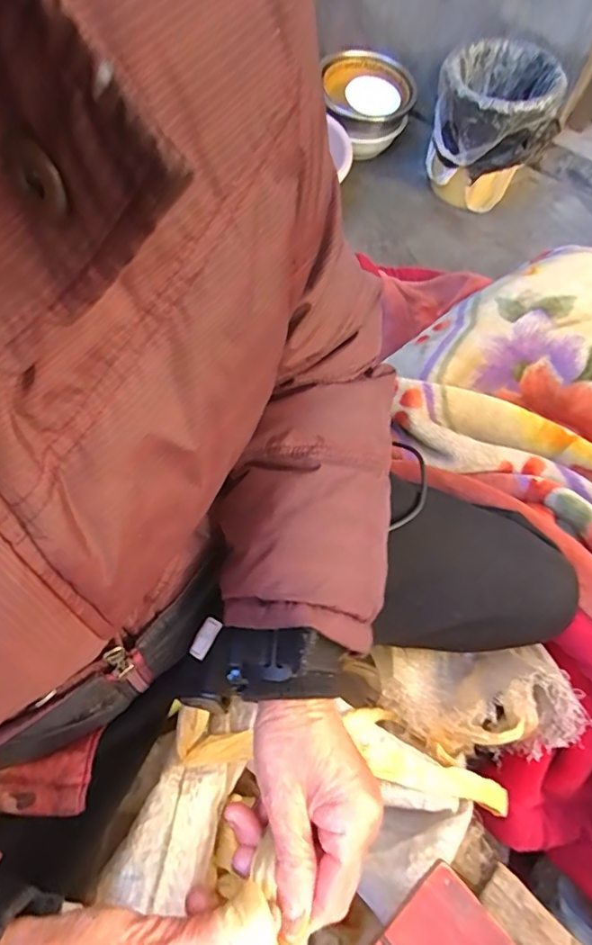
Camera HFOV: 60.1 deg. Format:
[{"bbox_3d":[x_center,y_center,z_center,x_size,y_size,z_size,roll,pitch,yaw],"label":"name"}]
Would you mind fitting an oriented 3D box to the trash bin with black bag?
[{"bbox_3d":[0.419,-0.733,1.117,0.250,0.244,0.214,21,66,8],"label":"trash bin with black bag"}]

